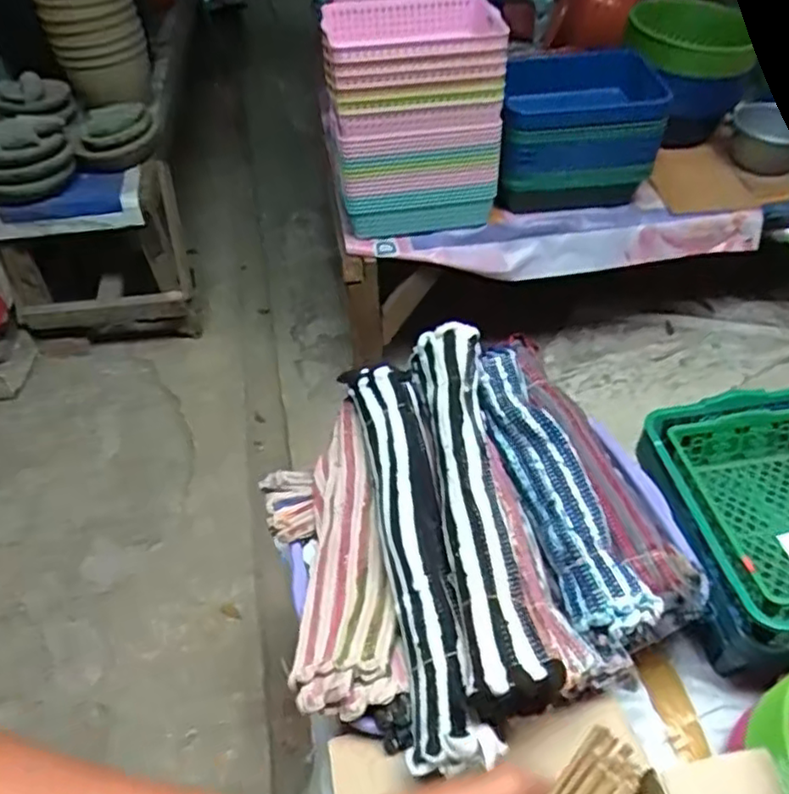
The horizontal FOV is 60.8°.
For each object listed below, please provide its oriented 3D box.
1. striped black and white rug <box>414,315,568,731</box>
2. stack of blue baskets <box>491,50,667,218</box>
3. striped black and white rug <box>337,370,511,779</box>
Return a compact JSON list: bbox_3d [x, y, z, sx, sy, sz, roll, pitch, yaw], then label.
[{"bbox_3d":[0.080,0.094,0.674,0.073,0.072,0.413,-6,47,-2],"label":"striped black and white rug"},{"bbox_3d":[0.412,-0.598,1.517,0.333,0.239,0.285,3,47,6],"label":"stack of blue baskets"},{"bbox_3d":[0.018,0.147,0.702,0.074,0.091,0.428,-9,47,-5],"label":"striped black and white rug"}]

